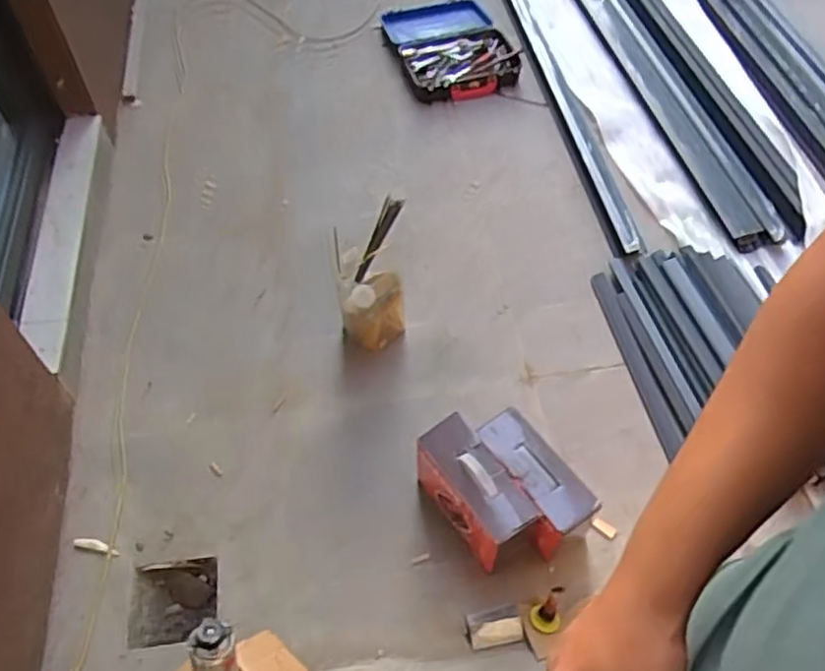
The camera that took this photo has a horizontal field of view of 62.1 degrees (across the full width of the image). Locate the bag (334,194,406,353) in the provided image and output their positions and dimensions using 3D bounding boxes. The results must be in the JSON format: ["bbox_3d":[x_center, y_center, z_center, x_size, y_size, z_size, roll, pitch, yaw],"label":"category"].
[{"bbox_3d":[-0.095,-0.107,1.594,0.155,0.405,0.132,-6,55,-5],"label":"bag"}]

